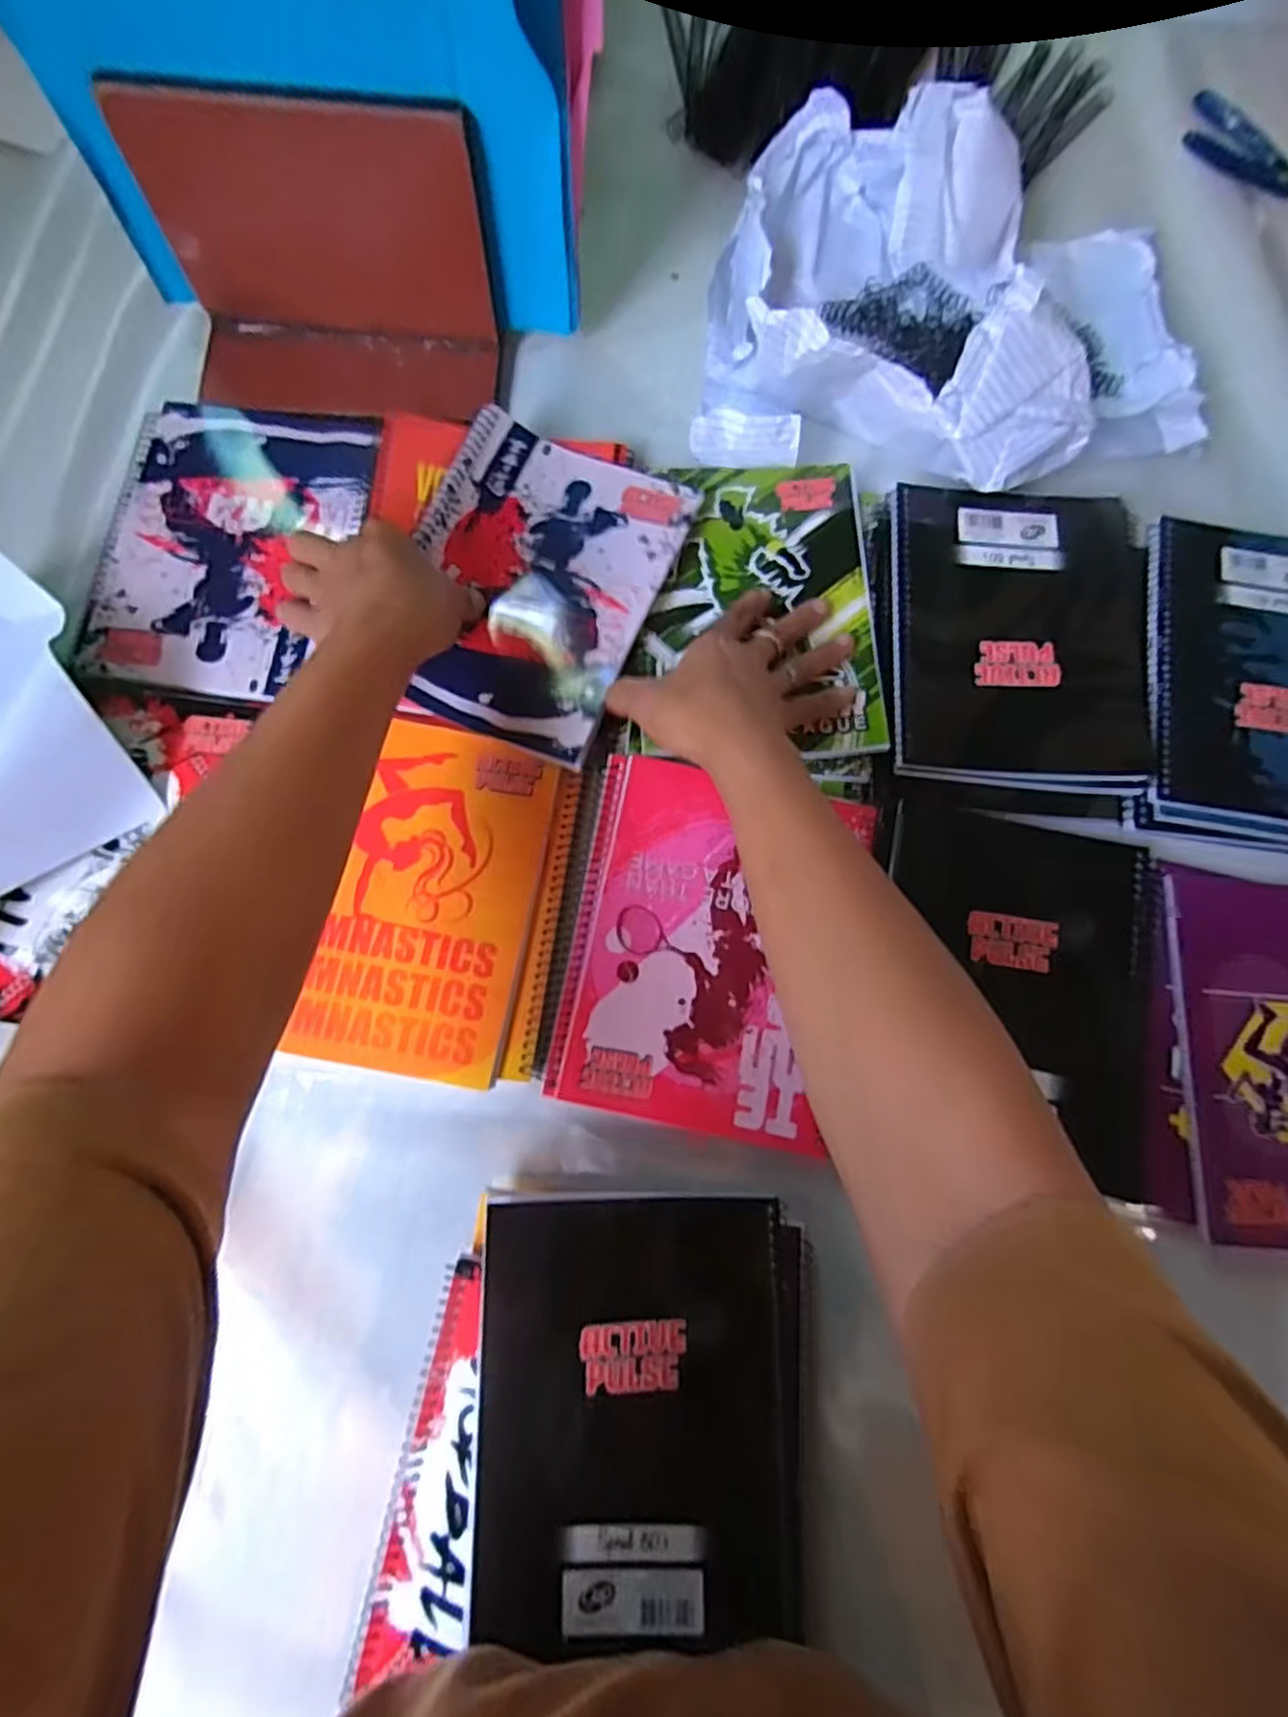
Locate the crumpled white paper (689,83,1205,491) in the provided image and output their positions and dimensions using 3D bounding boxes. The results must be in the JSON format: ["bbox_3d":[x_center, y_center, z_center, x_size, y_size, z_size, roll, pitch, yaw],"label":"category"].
[{"bbox_3d":[0.207,-0.358,0.475,0.319,0.083,0.237,8,76,1],"label":"crumpled white paper"}]

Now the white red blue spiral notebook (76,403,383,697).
[{"bbox_3d":[-0.259,-0.201,0.469,0.149,0.008,0.203,6,76,0],"label":"white red blue spiral notebook"}]

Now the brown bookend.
[{"bbox_3d":[-0.195,-0.351,0.446,0.195,0.126,0.082,4,76,-1],"label":"brown bookend"}]

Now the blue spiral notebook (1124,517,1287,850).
[{"bbox_3d":[0.393,-0.110,0.460,0.157,0.015,0.213,10,76,1],"label":"blue spiral notebook"}]

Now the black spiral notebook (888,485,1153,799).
[{"bbox_3d":[0.234,-0.146,0.460,0.155,0.012,0.205,4,76,0],"label":"black spiral notebook"}]

